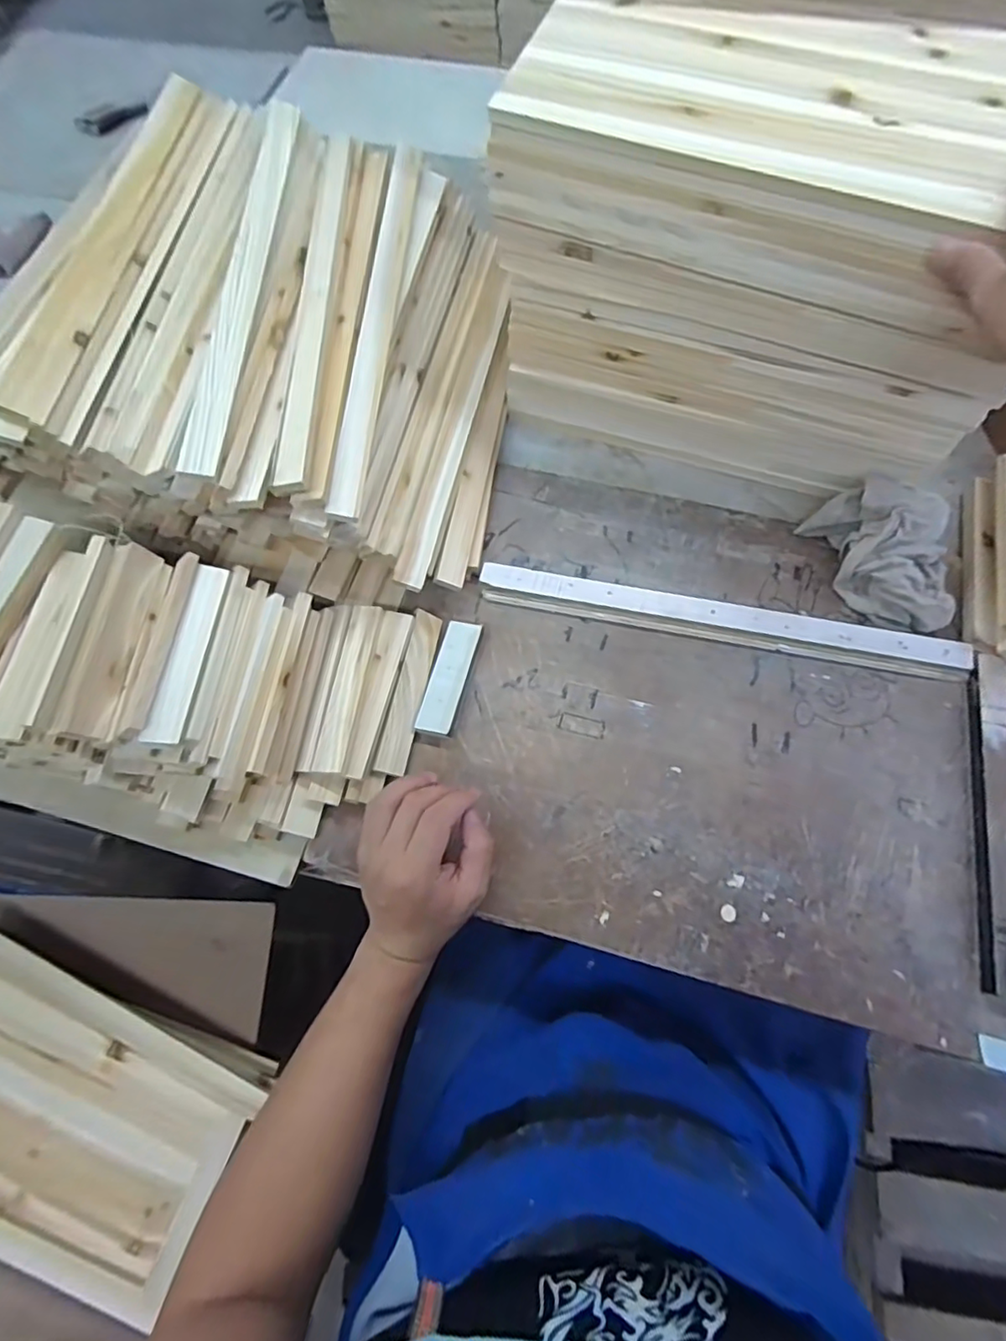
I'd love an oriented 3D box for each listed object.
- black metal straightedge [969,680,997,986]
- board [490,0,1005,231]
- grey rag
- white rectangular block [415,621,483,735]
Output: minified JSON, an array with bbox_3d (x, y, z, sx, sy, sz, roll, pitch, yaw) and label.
[{"bbox_3d":[0.392,0.124,0.478,0.008,0.013,0.253,12,68,7],"label":"black metal straightedge"},{"bbox_3d":[0.224,-0.437,0.433,0.414,0.022,0.218,21,70,11],"label":"board"},{"bbox_3d":[0.377,-0.113,0.553,0.109,0.047,0.150,-18,68,-5],"label":"grey rag"},{"bbox_3d":[-0.049,0.007,0.536,0.032,0.020,0.108,13,68,8],"label":"white rectangular block"}]

